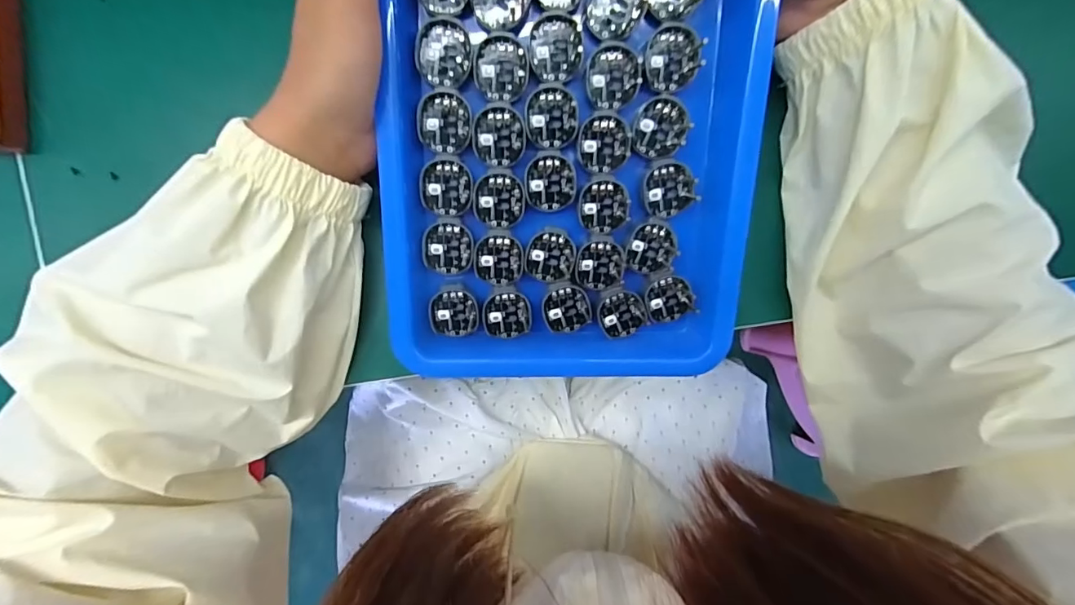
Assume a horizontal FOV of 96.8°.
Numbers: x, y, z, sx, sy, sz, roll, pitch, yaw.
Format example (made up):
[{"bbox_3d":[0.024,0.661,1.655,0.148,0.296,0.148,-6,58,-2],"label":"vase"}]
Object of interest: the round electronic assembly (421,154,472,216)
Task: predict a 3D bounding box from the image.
[{"bbox_3d":[-0.044,-0.056,0.233,0.024,0.004,0.028,3,105,-9],"label":"round electronic assembly"}]

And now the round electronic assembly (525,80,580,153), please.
[{"bbox_3d":[0.007,-0.089,0.228,0.025,0.004,0.029,-6,106,-3],"label":"round electronic assembly"}]

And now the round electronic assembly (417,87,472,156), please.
[{"bbox_3d":[-0.044,-0.085,0.225,0.025,0.004,0.029,-2,105,-6],"label":"round electronic assembly"}]

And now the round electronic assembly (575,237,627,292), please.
[{"bbox_3d":[0.032,-0.020,0.249,0.025,0.008,0.026,0,90,-3],"label":"round electronic assembly"}]

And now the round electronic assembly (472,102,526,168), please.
[{"bbox_3d":[-0.018,-0.081,0.232,0.025,0.008,0.028,4,105,-7],"label":"round electronic assembly"}]

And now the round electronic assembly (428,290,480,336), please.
[{"bbox_3d":[-0.044,0.006,0.252,0.025,0.004,0.026,-4,106,-14],"label":"round electronic assembly"}]

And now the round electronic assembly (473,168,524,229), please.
[{"bbox_3d":[-0.019,-0.051,0.237,0.024,0.004,0.028,-3,107,-6],"label":"round electronic assembly"}]

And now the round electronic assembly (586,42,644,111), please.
[{"bbox_3d":[0.036,-0.106,0.227,0.026,0.009,0.026,-1,109,-2],"label":"round electronic assembly"}]

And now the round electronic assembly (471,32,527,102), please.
[{"bbox_3d":[-0.016,-0.110,0.223,0.024,0.009,0.028,-3,108,-3],"label":"round electronic assembly"}]

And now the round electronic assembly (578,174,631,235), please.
[{"bbox_3d":[0.034,-0.049,0.240,0.026,0.004,0.029,-4,107,0],"label":"round electronic assembly"}]

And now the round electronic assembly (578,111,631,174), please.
[{"bbox_3d":[0.033,-0.078,0.233,0.027,0.007,0.027,-11,106,4],"label":"round electronic assembly"}]

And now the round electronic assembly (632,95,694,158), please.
[{"bbox_3d":[0.059,-0.085,0.232,0.027,0.008,0.026,0,90,-3],"label":"round electronic assembly"}]

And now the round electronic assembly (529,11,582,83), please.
[{"bbox_3d":[0.008,-0.118,0.222,0.024,0.009,0.028,-19,104,4],"label":"round electronic assembly"}]

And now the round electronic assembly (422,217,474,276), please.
[{"bbox_3d":[-0.045,-0.028,0.242,0.025,0.007,0.028,3,105,-10],"label":"round electronic assembly"}]

